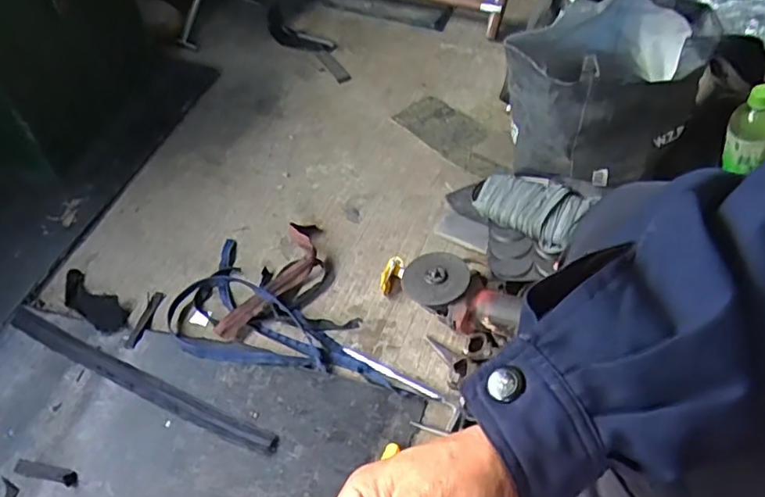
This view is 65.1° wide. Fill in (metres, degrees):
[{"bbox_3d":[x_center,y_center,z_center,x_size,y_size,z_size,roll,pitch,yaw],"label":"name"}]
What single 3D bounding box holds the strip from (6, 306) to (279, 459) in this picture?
[{"bbox_3d":[-0.326,0.175,0.798,0.417,0.010,0.032,22,54,13],"label":"strip"}]

